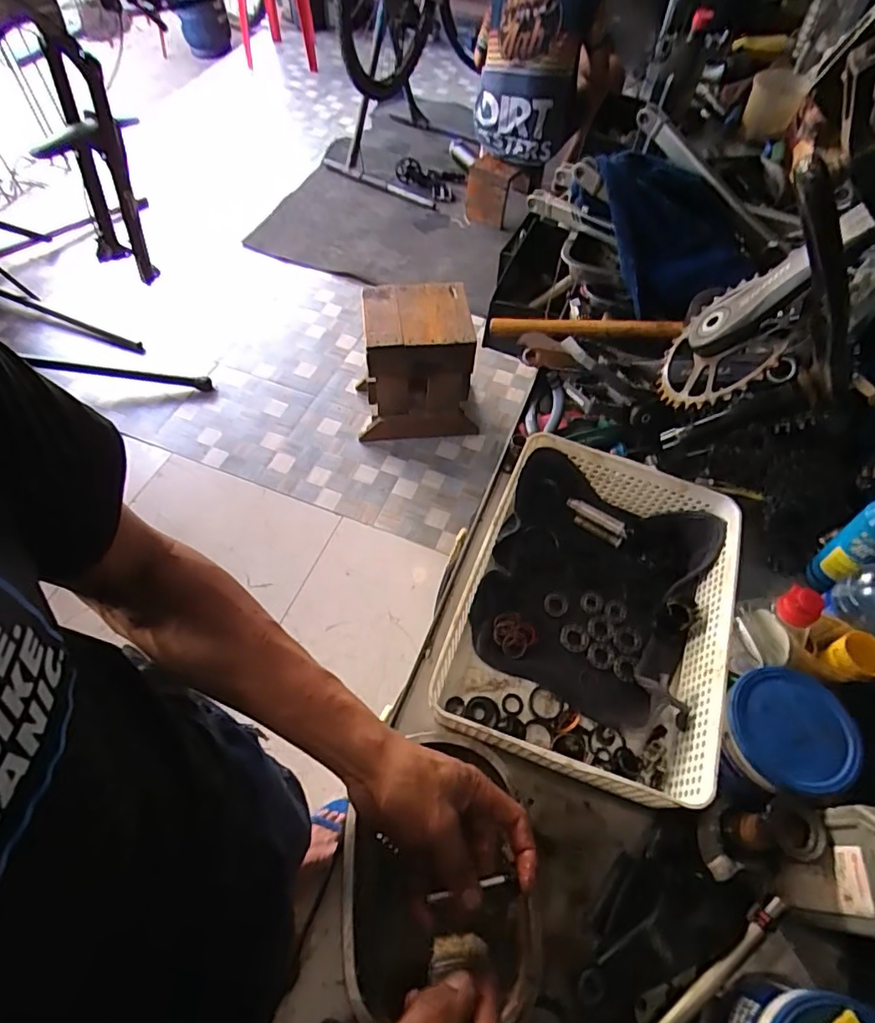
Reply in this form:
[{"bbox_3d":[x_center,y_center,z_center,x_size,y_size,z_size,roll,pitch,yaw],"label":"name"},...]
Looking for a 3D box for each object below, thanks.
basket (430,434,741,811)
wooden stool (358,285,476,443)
[{"bbox_3d":[0.159,0.097,0.563,0.247,0.082,0.323,18,59,9],"label":"basket"},{"bbox_3d":[-0.066,-0.452,1.715,0.352,0.402,0.254,-5,58,-6],"label":"wooden stool"}]

